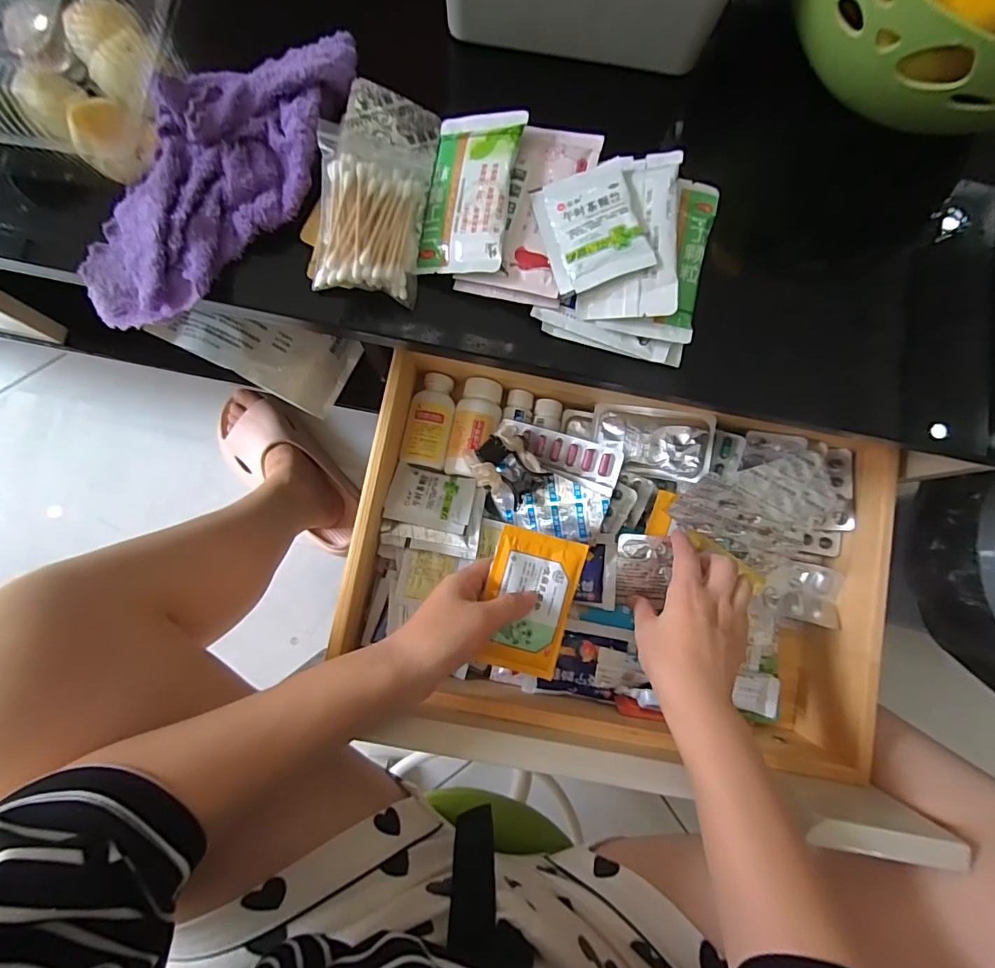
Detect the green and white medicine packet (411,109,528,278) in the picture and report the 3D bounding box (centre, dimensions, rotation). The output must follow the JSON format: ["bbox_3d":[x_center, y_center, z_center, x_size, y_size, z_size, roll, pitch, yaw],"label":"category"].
[{"bbox_3d":[-0.018,-0.185,0.315,0.057,0.009,0.107,8,86,22],"label":"green and white medicine packet"}]

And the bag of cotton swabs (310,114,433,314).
[{"bbox_3d":[-0.076,-0.165,0.305,0.063,0.018,0.101,6,83,-28],"label":"bag of cotton swabs"}]

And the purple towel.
[{"bbox_3d":[-0.163,-0.193,0.310,0.085,0.049,0.235,38,82,1],"label":"purple towel"}]

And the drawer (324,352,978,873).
[{"bbox_3d":[0.105,0.067,0.442,0.444,0.084,0.297,13,82,-2],"label":"drawer"}]

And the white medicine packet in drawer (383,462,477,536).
[{"bbox_3d":[-0.061,0.013,0.460,0.076,0.007,0.056,14,63,-2],"label":"white medicine packet in drawer"}]

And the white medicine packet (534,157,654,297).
[{"bbox_3d":[0.057,-0.160,0.306,0.058,0.007,0.078,-17,78,12],"label":"white medicine packet"}]

